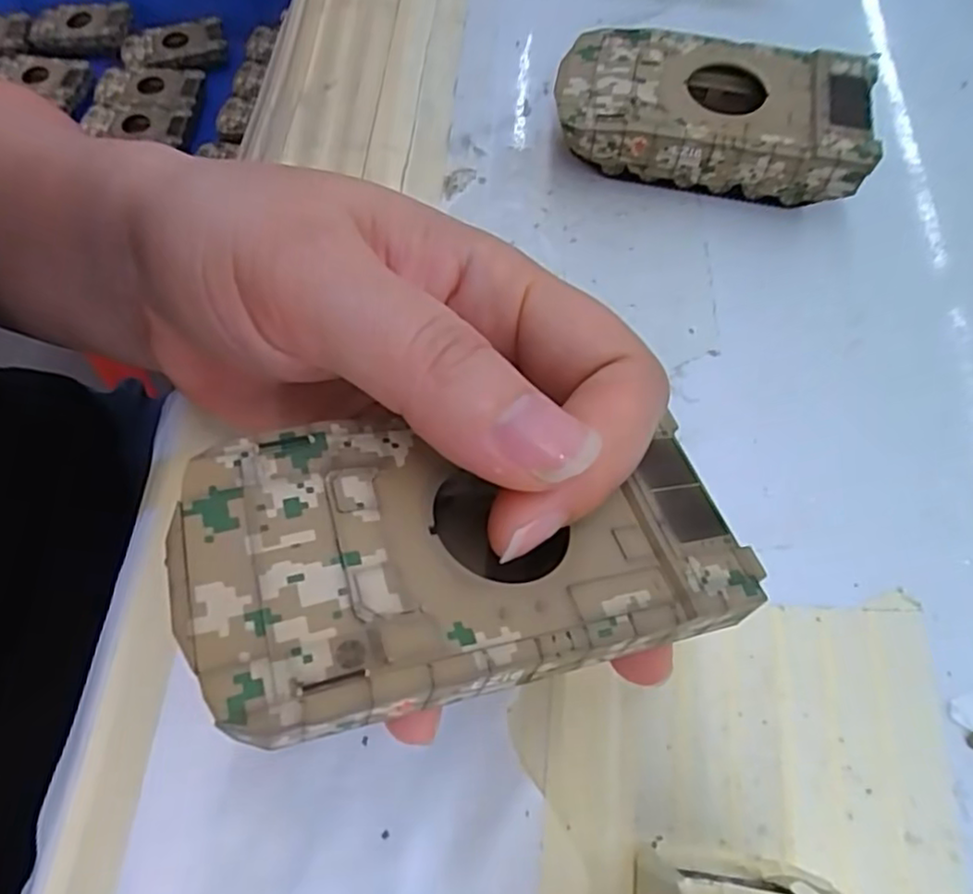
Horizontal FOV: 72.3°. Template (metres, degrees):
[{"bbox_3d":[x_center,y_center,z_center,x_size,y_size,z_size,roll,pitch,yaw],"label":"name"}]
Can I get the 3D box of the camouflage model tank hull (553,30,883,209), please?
[{"bbox_3d":[0.072,-0.107,0.219,0.094,0.028,0.048,13,66,3],"label":"camouflage model tank hull"}]

